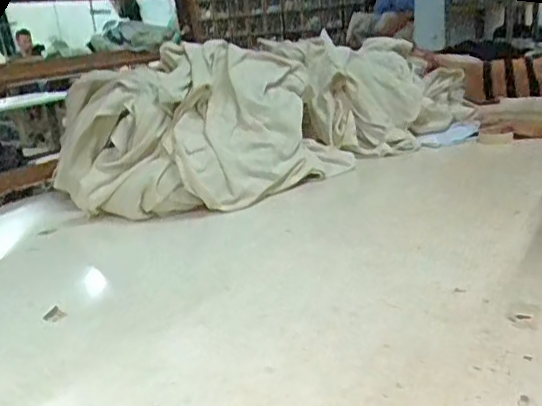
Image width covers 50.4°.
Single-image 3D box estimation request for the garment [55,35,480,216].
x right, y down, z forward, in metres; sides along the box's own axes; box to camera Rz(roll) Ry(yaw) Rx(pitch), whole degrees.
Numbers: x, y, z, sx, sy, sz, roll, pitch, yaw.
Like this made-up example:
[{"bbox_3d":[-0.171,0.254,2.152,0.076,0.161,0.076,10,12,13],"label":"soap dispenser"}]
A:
[{"bbox_3d":[0.041,-0.248,1.510,1.154,0.331,0.451,-15,19,-31],"label":"garment"}]

